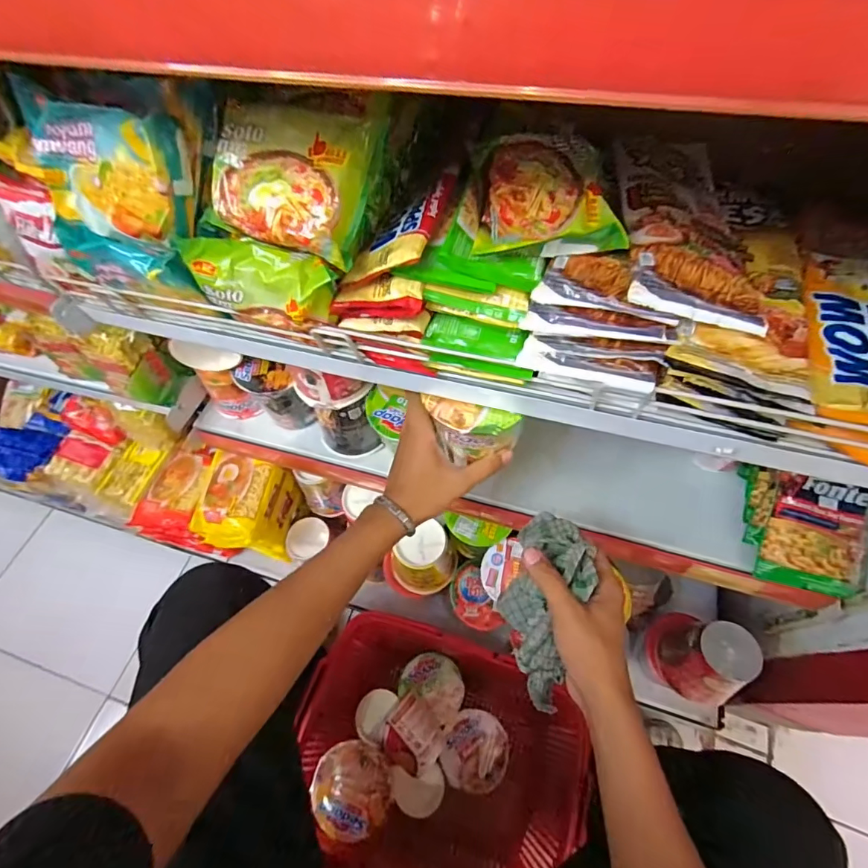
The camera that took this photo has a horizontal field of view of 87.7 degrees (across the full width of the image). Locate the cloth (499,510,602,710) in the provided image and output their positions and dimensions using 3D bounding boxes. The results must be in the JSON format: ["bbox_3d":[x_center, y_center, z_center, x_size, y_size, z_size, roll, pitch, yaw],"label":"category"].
[{"bbox_3d":[0.104,0.162,0.441,0.069,0.110,0.168,17,61,13],"label":"cloth"}]

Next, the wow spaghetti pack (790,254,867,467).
[{"bbox_3d":[0.331,-0.065,0.355,0.082,0.036,0.178,18,61,13],"label":"wow spaghetti pack"}]

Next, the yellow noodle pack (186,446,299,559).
[{"bbox_3d":[-0.302,0.123,0.735,0.115,0.135,0.129,4,59,5],"label":"yellow noodle pack"}]

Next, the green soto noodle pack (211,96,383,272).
[{"bbox_3d":[-0.108,-0.194,0.344,0.120,0.024,0.096,23,105,9],"label":"green soto noodle pack"}]

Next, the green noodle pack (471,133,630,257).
[{"bbox_3d":[0.084,-0.178,0.338,0.101,0.040,0.096,1,59,4],"label":"green noodle pack"}]

